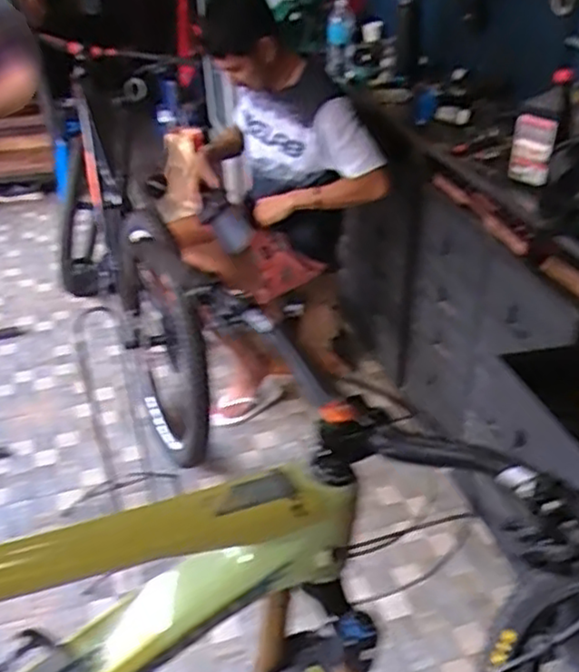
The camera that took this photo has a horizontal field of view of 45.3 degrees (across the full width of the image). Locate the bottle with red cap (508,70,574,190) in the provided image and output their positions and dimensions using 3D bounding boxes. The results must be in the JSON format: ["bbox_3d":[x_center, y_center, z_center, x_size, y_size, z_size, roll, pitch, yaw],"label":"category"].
[{"bbox_3d":[0.527,-0.438,1.461,0.098,0.230,0.048,8,36,15],"label":"bottle with red cap"}]

